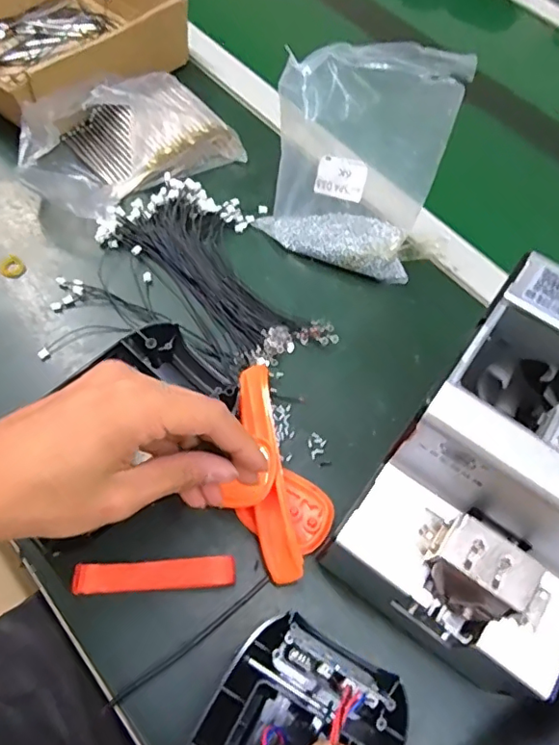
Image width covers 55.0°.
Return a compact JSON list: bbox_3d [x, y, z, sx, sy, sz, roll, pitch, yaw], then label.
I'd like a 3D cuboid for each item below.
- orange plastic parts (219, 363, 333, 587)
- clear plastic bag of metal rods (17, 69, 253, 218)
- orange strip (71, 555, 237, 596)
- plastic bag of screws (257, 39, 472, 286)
[{"bbox_3d":[-0.006,0.060,0.361,0.066,0.028,0.150,-10,61,-10],"label":"orange plastic parts"},{"bbox_3d":[-0.140,-0.214,0.485,0.195,0.059,0.122,-34,70,-22],"label":"clear plastic bag of metal rods"},{"bbox_3d":[-0.076,0.126,0.332,0.096,0.011,0.017,-1,61,-7],"label":"orange strip"},{"bbox_3d":[0.060,-0.171,0.434,0.129,0.168,0.060,13,32,3],"label":"plastic bag of screws"}]

